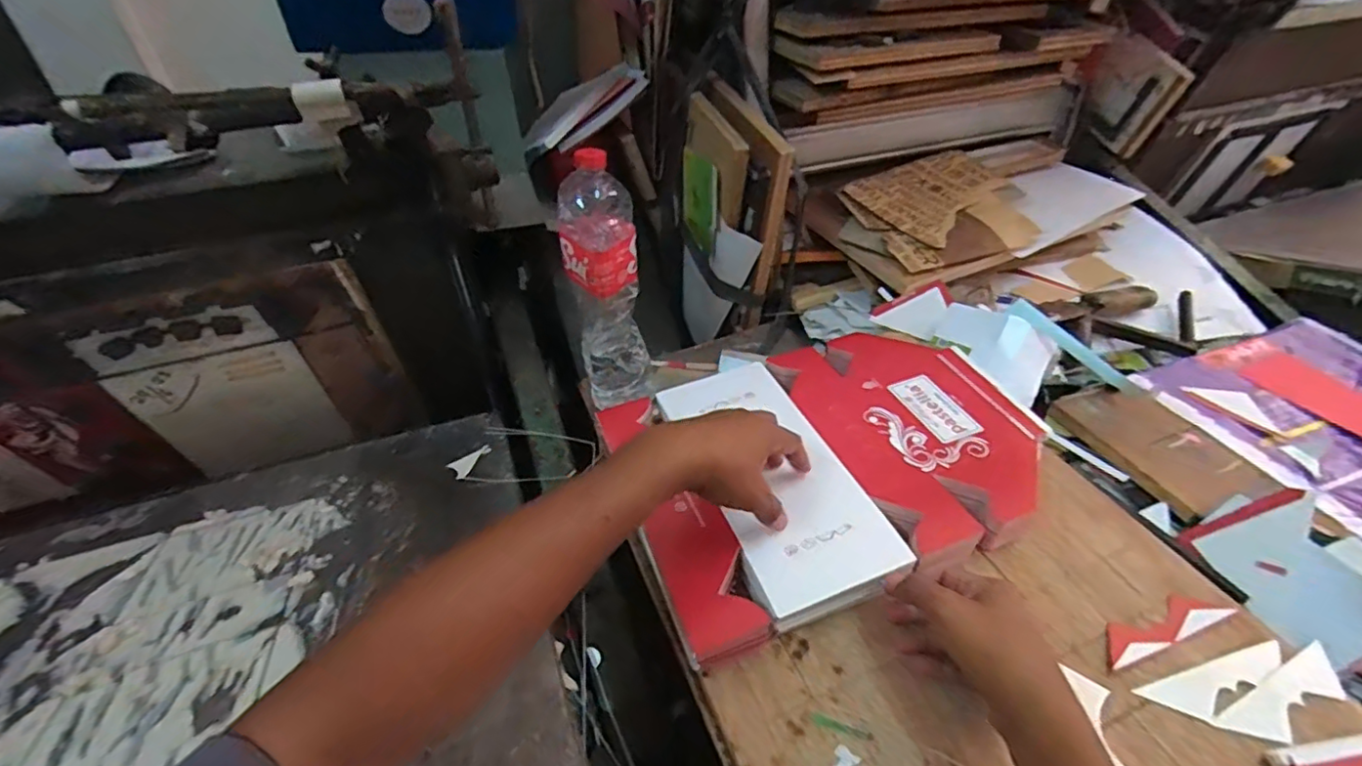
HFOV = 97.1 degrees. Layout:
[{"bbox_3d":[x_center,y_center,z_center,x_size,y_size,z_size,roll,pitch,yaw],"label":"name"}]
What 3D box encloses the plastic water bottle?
[{"bbox_3d":[-0.084,-0.095,0.686,0.082,0.295,0.068,-9,40,-7],"label":"plastic water bottle"}]

